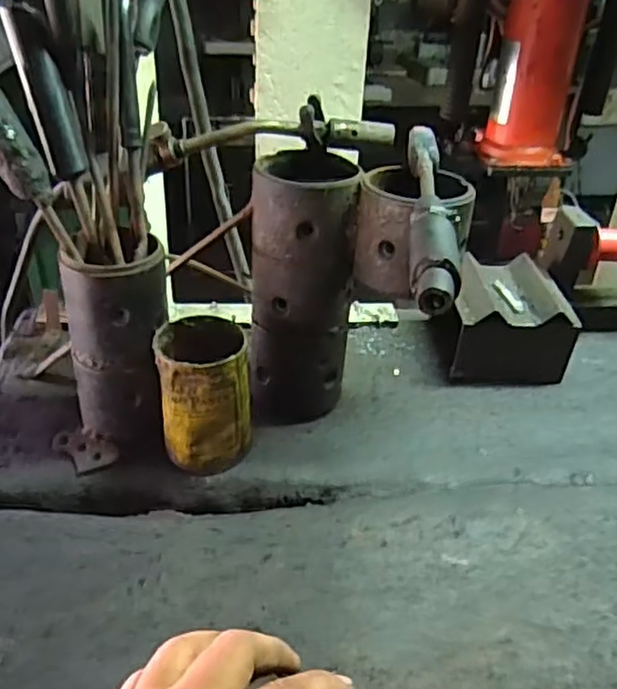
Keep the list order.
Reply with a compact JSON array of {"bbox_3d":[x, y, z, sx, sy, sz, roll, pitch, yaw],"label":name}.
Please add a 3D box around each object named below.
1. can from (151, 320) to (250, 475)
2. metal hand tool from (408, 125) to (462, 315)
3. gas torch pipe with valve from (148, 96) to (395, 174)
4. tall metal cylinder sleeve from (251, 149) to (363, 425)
[{"bbox_3d":[-0.089,0.045,0.575,0.073,0.121,0.072,2,33,-1],"label":"can"},{"bbox_3d":[0.086,-0.104,0.479,0.029,0.032,0.271,5,33,4],"label":"metal hand tool"},{"bbox_3d":[-0.034,-0.180,0.582,0.211,0.058,0.033,0,33,-5],"label":"gas torch pipe with valve"},{"bbox_3d":[-0.007,-0.046,0.612,0.087,0.237,0.089,1,33,-3],"label":"tall metal cylinder sleeve"}]

